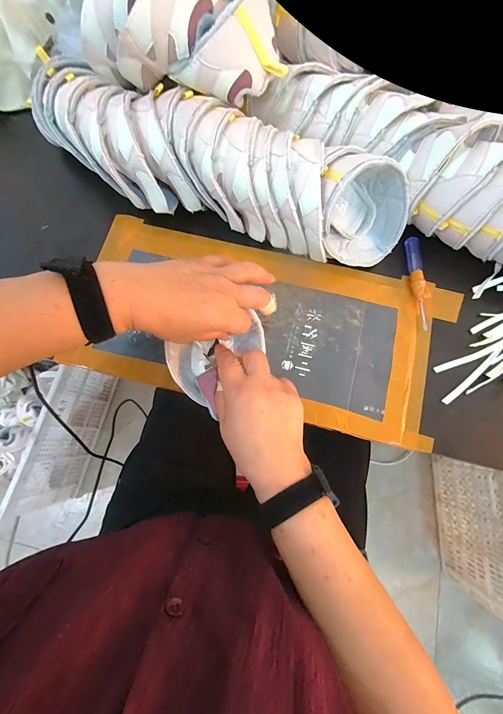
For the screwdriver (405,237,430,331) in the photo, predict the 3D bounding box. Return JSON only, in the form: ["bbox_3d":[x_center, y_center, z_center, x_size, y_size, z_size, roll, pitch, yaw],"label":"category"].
[{"bbox_3d":[0.207,-0.094,0.357,0.017,0.012,0.124,1,74,2],"label":"screwdriver"}]

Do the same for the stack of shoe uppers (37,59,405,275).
[{"bbox_3d":[-0.054,-0.225,0.350,0.485,0.109,0.102,21,76,7],"label":"stack of shoe uppers"}]

